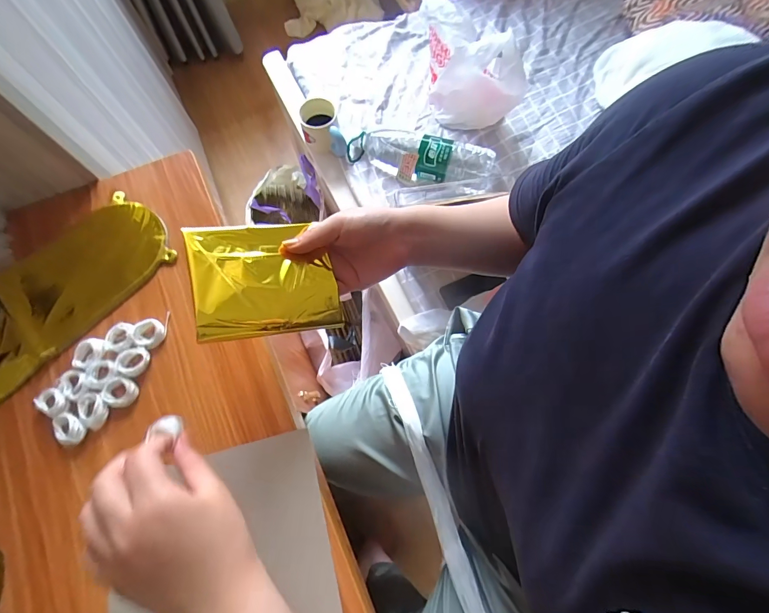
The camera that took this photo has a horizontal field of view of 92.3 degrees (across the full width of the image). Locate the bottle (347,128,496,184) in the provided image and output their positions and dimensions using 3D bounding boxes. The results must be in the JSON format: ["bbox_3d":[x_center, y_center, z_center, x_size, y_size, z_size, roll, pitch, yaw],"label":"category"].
[{"bbox_3d":[0.077,-0.339,0.841,0.311,0.093,0.097,18,72,7],"label":"bottle"}]

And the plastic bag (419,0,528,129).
[{"bbox_3d":[0.189,-0.520,0.800,0.246,0.206,0.116,22,73,8],"label":"plastic bag"}]

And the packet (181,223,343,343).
[{"bbox_3d":[-0.107,-0.027,0.337,0.123,0.009,0.107,-7,75,-30],"label":"packet"}]

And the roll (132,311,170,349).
[{"bbox_3d":[-0.245,0.024,0.388,0.030,0.008,0.039,4,71,0],"label":"roll"}]

